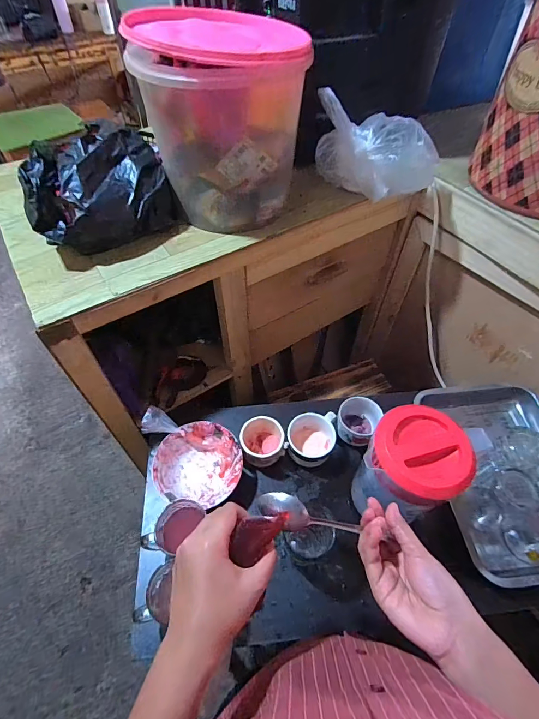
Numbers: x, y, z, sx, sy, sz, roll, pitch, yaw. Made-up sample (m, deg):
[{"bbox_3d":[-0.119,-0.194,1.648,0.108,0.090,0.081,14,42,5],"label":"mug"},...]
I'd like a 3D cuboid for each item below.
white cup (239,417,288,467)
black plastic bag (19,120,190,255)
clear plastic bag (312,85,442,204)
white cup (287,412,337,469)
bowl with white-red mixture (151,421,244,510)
[{"bbox_3d":[-0.016,0.150,0.677,0.077,0.066,0.089,-30,60,-18],"label":"white cup"},{"bbox_3d":[-0.280,-0.280,0.595,0.218,0.113,0.191,-29,59,-18],"label":"black plastic bag"},{"bbox_3d":[0.192,-0.361,0.637,0.217,0.127,0.103,3,55,3],"label":"clear plastic bag"},{"bbox_3d":[0.078,0.145,0.681,0.089,0.064,0.096,3,55,3],"label":"white cup"},{"bbox_3d":[-0.126,0.190,0.657,0.154,0.049,0.146,8,56,6],"label":"bowl with white-red mixture"}]

